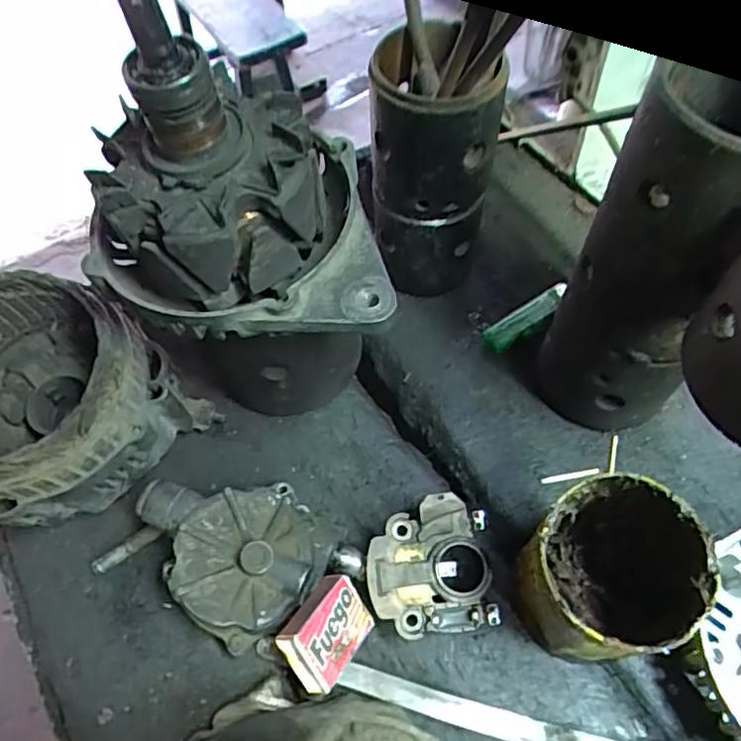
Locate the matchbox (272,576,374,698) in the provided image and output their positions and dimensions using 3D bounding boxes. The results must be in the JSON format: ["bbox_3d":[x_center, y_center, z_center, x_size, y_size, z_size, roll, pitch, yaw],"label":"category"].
[{"bbox_3d":[-0.025,0.148,0.338,0.053,0.015,0.043,-29,93,-48],"label":"matchbox"}]

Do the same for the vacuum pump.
[{"bbox_3d":[-0.094,0.105,0.364,0.131,0.063,0.099,28,66,18],"label":"vacuum pump"}]

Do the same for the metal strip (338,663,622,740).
[{"bbox_3d":[0.077,0.192,0.323,0.188,0.010,0.014,11,62,10],"label":"metal strip"}]

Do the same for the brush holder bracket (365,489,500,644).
[{"bbox_3d":[0.035,0.118,0.357,0.071,0.039,0.072,-6,60,0],"label":"brush holder bracket"}]

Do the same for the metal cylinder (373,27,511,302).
[{"bbox_3d":[0.040,-0.130,0.403,0.075,0.182,0.084,-2,61,3],"label":"metal cylinder"}]

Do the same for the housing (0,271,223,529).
[{"bbox_3d":[-0.200,0.020,0.375,0.132,0.107,0.134,35,68,21],"label":"housing"}]

